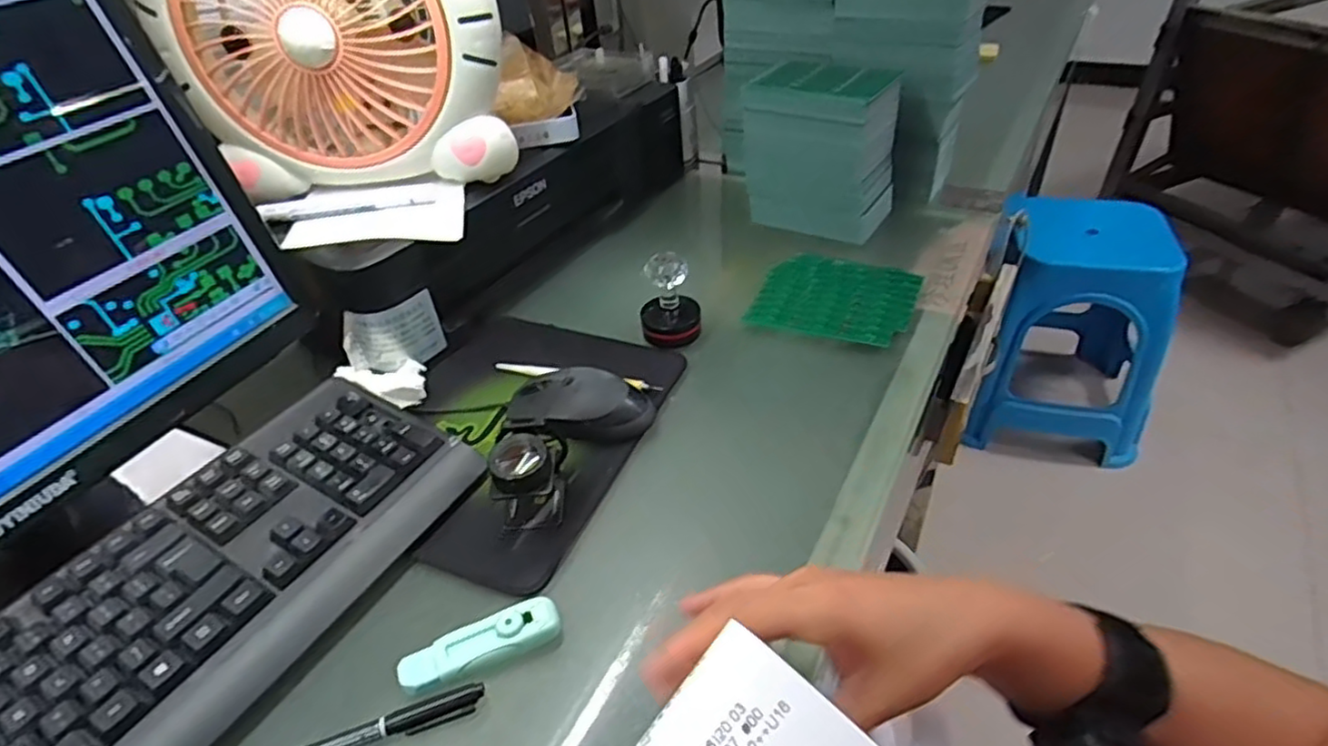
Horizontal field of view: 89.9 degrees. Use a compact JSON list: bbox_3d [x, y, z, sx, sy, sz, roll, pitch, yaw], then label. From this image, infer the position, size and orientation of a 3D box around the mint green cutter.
[{"bbox_3d":[-0.102,0.151,0.372,0.088,0.013,0.024,-18,40,-14],"label":"mint green cutter"}]

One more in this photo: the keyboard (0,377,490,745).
[{"bbox_3d":[-0.305,0.162,0.368,0.156,0.036,0.432,18,45,26],"label":"keyboard"}]

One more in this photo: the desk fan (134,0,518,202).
[{"bbox_3d":[-0.256,-0.267,0.513,0.248,0.235,0.091,-1,39,6],"label":"desk fan"}]

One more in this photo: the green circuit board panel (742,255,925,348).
[{"bbox_3d":[0.160,-0.071,0.620,0.135,0.012,0.120,15,43,24],"label":"green circuit board panel"}]

